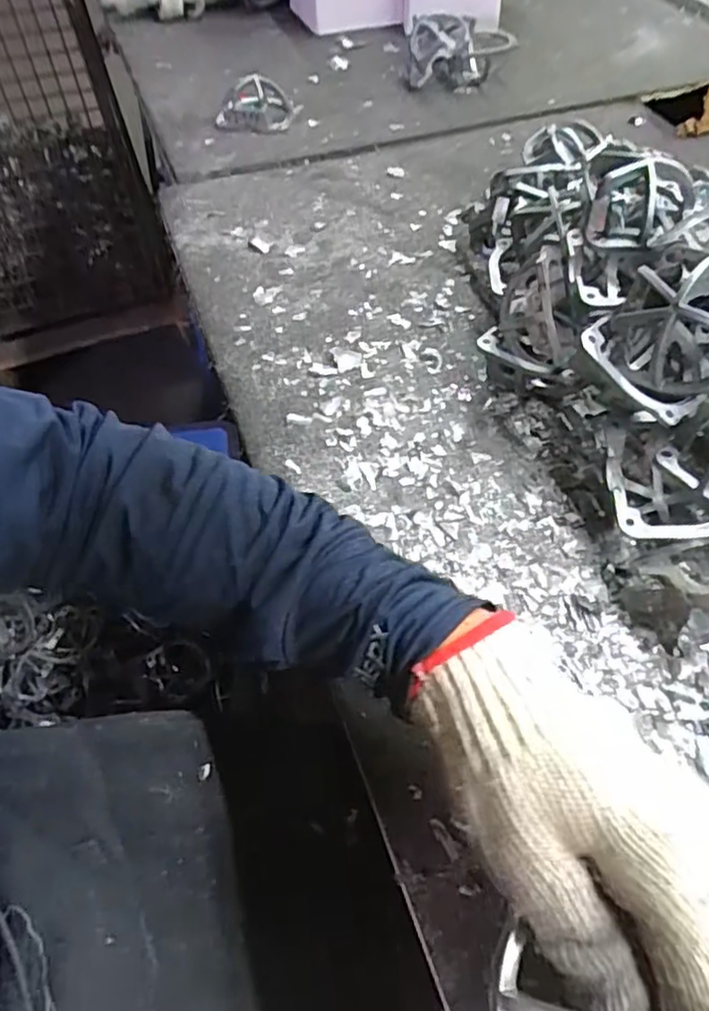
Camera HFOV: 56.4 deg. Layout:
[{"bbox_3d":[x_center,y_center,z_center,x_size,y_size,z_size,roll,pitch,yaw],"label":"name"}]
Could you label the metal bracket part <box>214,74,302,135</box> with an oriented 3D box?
[{"bbox_3d":[-0.112,-0.458,0.763,0.088,0.033,0.086,15,55,12],"label":"metal bracket part"}]

